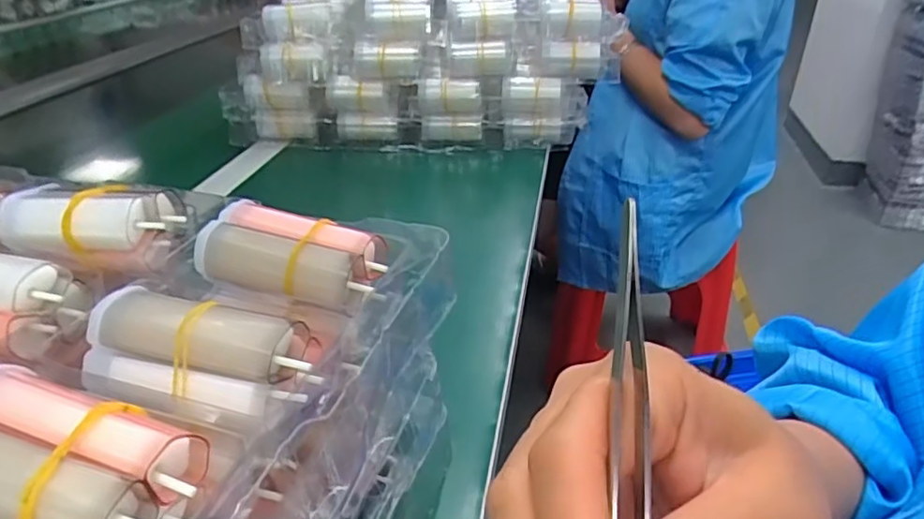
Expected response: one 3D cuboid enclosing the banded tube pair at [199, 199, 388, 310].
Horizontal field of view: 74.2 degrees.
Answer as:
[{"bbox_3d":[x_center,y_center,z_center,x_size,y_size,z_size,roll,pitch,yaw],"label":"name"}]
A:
[{"bbox_3d":[-0.065,-0.003,0.226,0.069,0.021,0.028,10,33,17],"label":"banded tube pair"}]

